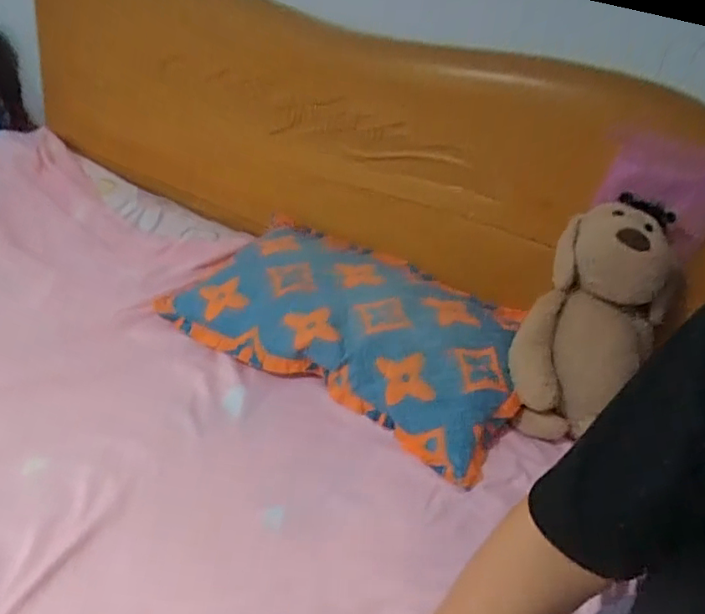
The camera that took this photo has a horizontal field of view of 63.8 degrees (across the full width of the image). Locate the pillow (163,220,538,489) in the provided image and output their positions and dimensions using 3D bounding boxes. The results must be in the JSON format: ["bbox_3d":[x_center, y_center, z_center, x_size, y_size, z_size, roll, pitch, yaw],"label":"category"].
[{"bbox_3d":[0.002,0.027,1.122,0.675,0.126,0.374,23,41,19],"label":"pillow"}]

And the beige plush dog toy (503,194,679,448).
[{"bbox_3d":[0.435,0.028,1.021,0.222,0.456,0.138,25,10,22],"label":"beige plush dog toy"}]

